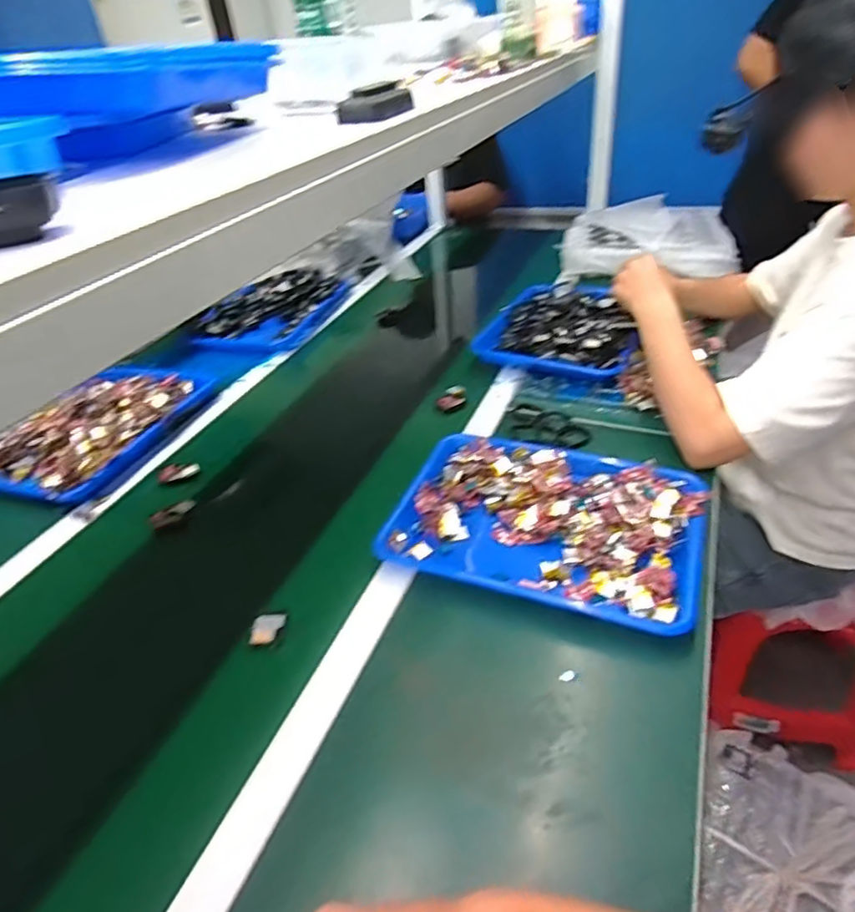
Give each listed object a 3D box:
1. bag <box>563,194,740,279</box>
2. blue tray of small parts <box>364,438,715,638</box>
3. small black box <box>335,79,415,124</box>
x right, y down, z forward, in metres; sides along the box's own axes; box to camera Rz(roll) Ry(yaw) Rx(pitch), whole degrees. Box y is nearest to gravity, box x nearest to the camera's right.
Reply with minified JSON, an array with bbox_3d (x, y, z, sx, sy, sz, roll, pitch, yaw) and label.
[{"bbox_3d":[0.476,-0.483,1.345,0.348,0.099,0.226,0,36,10],"label":"bag"},{"bbox_3d":[0.139,0.069,0.706,0.335,0.033,0.248,10,39,23],"label":"blue tray of small parts"},{"bbox_3d":[-0.052,-0.356,0.610,0.044,0.028,0.092,8,38,20],"label":"small black box"}]

